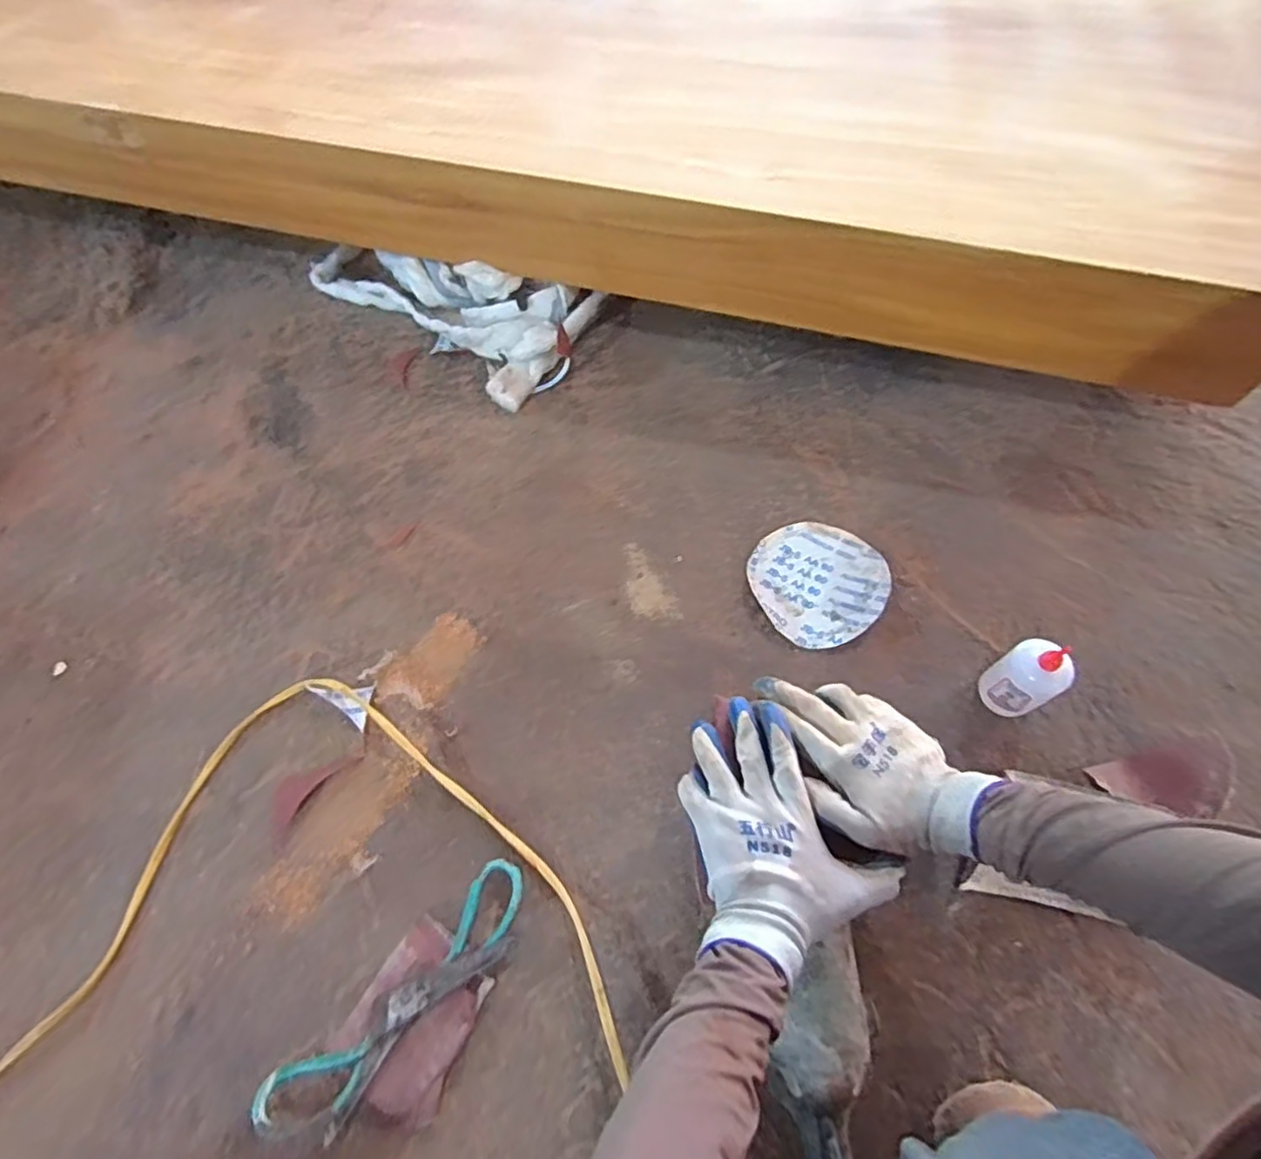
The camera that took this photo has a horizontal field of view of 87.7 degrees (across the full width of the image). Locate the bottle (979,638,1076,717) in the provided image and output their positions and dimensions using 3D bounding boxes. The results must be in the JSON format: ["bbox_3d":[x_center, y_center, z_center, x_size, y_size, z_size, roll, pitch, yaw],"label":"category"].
[{"bbox_3d":[0.376,0.096,0.629,0.042,0.097,0.051,-35,68,-13],"label":"bottle"}]

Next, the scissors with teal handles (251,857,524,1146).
[{"bbox_3d":[-0.193,0.362,0.568,0.067,0.048,0.260,41,73,19],"label":"scissors with teal handles"}]

